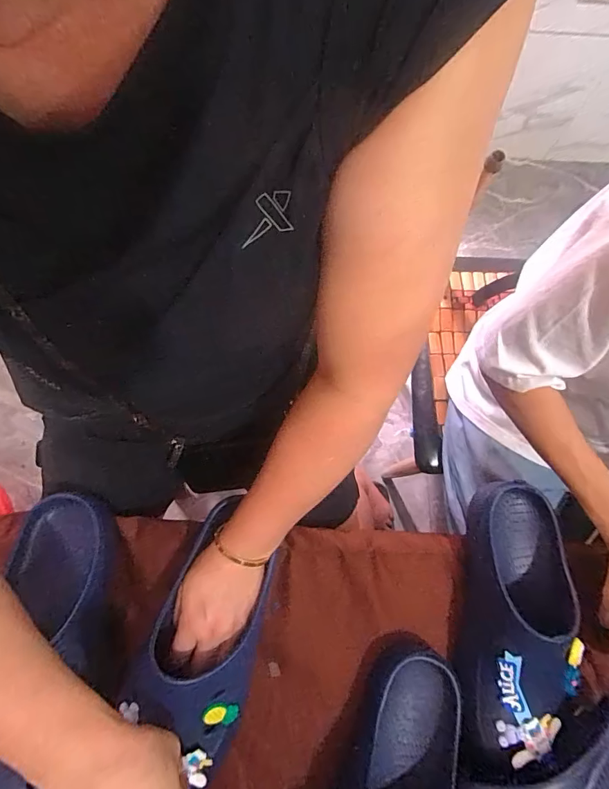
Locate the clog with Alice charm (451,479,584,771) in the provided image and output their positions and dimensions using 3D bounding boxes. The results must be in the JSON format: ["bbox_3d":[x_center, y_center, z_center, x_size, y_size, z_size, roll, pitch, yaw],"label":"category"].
[{"bbox_3d":[0.216,0.222,0.412,0.100,0.084,0.262,13,73,2],"label":"clog with Alice charm"}]

